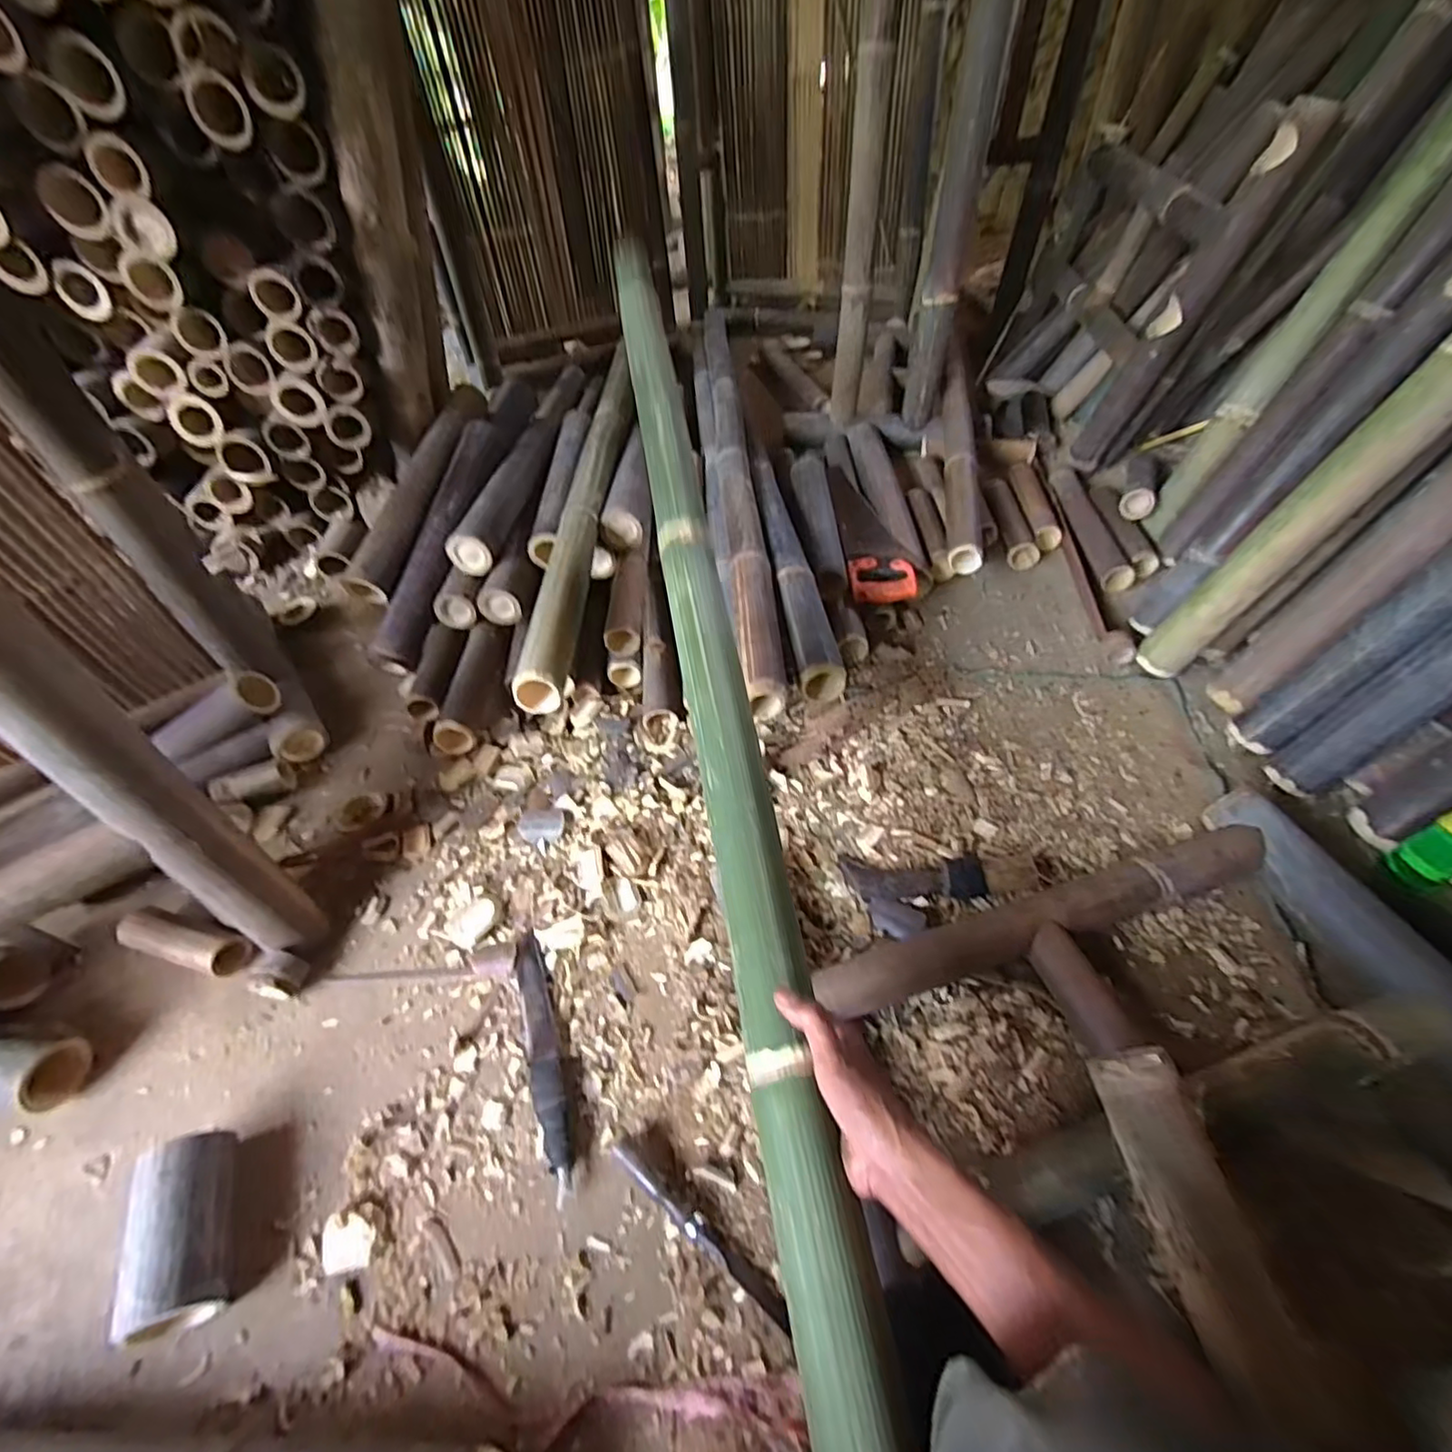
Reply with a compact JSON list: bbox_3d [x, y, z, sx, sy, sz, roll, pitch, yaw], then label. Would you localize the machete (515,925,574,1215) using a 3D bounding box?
[{"bbox_3d":[-0.204,0.359,0.694,0.034,0.016,0.279,-16,51,-11],"label":"machete"}]

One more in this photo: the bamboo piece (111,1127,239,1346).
[{"bbox_3d":[-0.506,0.473,0.588,0.077,0.074,0.146,-22,52,-14],"label":"bamboo piece"}]

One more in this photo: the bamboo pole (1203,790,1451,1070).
[{"bbox_3d":[0.732,0.276,0.651,0.069,0.062,0.512,-15,50,-11],"label":"bamboo pole"}]

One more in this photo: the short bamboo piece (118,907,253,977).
[{"bbox_3d":[-0.674,0.266,0.773,0.154,0.033,0.048,19,55,0],"label":"short bamboo piece"}]

